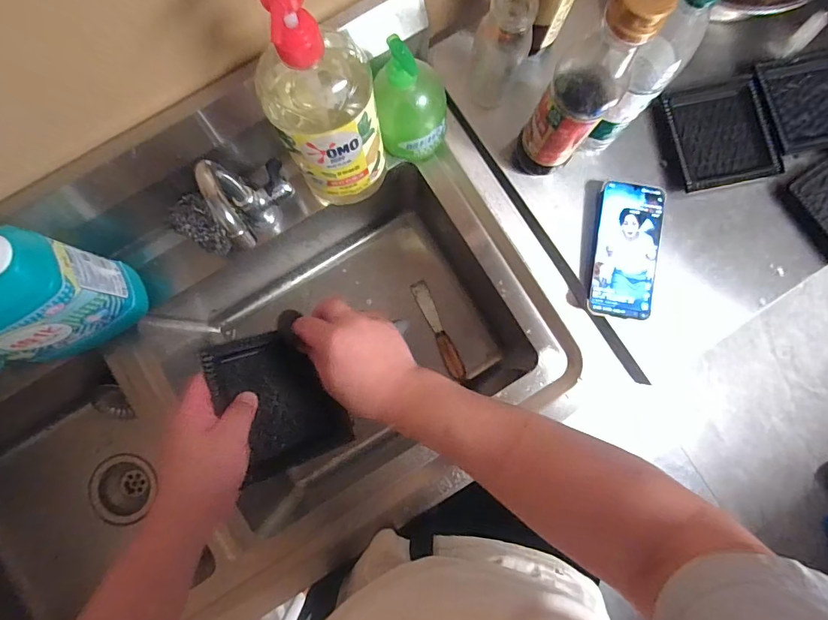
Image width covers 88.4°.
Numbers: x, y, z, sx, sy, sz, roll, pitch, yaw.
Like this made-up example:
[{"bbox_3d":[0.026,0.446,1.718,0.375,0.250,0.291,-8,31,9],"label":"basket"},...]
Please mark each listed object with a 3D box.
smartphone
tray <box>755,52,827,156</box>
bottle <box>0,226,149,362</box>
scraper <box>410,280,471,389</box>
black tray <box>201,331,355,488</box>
[{"bbox_3d":[0.258,-0.072,0.514,0.077,0.008,0.162,9,84,0],"label":"smartphone"},{"bbox_3d":[0.514,-0.268,0.535,0.124,0.017,0.127,-12,85,-2],"label":"tray"},{"bbox_3d":[-0.411,-0.005,0.412,0.171,0.231,0.082,-22,86,-2],"label":"bottle"},{"bbox_3d":[0.044,0.038,0.730,0.027,0.014,0.188,-24,86,-3],"label":"scraper"},{"bbox_3d":[-0.135,0.090,0.430,0.109,0.011,0.137,-21,87,-36],"label":"black tray"}]

